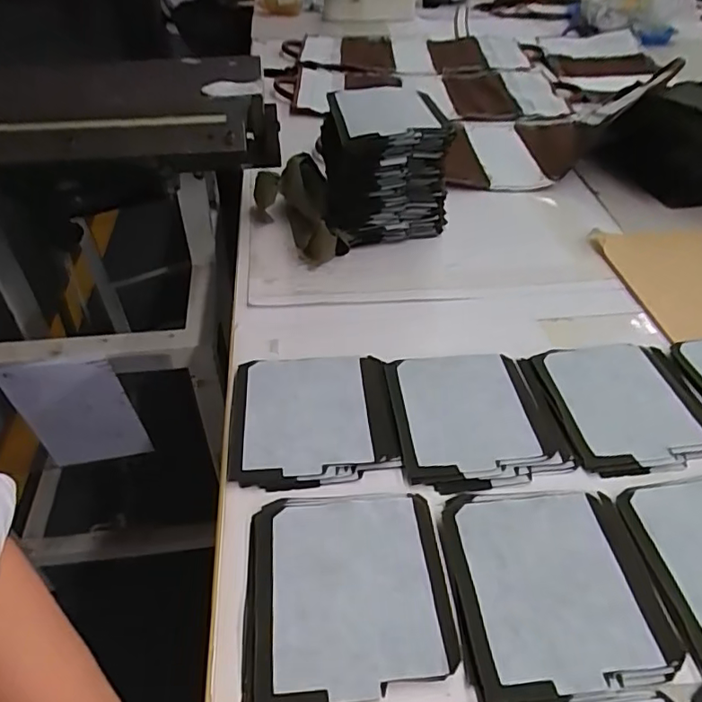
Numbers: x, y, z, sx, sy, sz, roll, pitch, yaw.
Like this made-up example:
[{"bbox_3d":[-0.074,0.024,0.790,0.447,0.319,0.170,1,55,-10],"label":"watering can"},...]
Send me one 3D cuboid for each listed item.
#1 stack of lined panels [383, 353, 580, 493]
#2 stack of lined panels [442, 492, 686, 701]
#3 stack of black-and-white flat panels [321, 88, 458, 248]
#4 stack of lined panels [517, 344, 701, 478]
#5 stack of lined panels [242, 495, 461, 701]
[{"bbox_3d":[0.112,0.058,0.500,0.143,0.010,0.147,-3,42,-4],"label":"stack of lined panels"},{"bbox_3d":[0.142,0.162,0.387,0.136,0.007,0.142,-2,42,-3],"label":"stack of lined panels"},{"bbox_3d":[0.040,-0.233,0.709,0.150,0.156,0.168,-4,42,-6],"label":"stack of black-and-white flat panels"},{"bbox_3d":[0.253,0.045,0.511,0.145,0.009,0.144,-4,42,-6],"label":"stack of lined panels"},{"bbox_3d":[-0.003,0.160,0.379,0.135,0.007,0.139,-2,42,-4],"label":"stack of lined panels"}]

